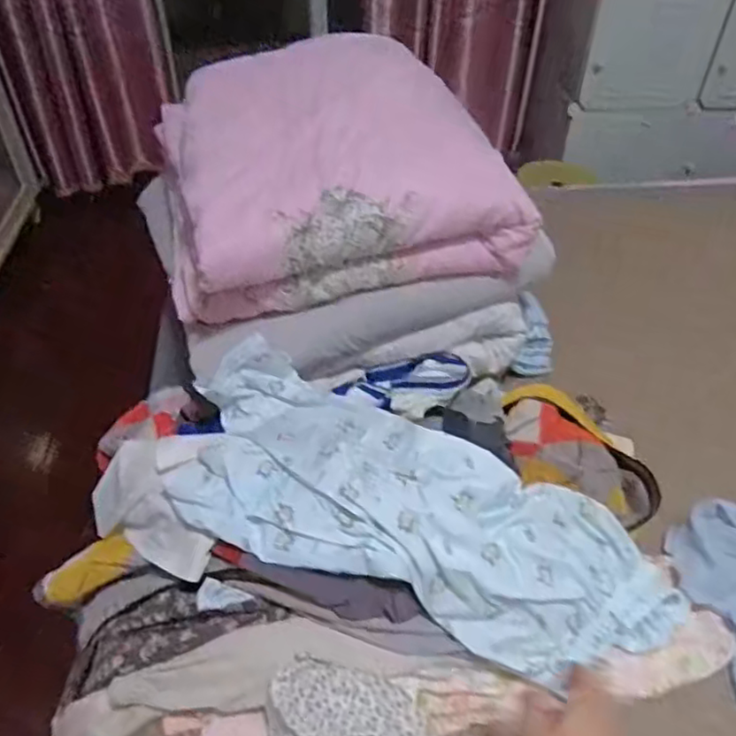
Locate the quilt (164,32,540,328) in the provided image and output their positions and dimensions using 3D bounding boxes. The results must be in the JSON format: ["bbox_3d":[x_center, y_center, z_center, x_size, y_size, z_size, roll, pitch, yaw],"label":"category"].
[{"bbox_3d":[-0.066,-0.274,0.888,0.416,0.164,0.476,-10,45,-12],"label":"quilt"}]

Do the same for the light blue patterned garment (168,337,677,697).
[{"bbox_3d":[0.060,0.141,0.667,0.532,0.119,0.233,14,45,13],"label":"light blue patterned garment"}]

